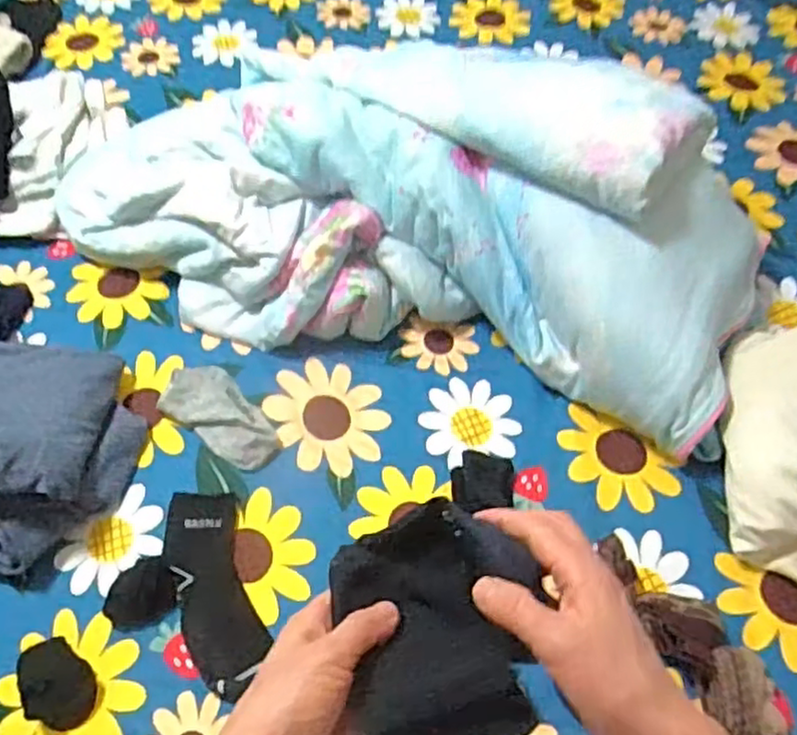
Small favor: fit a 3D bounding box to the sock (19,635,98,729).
[{"bbox_3d":[-0.348,0.322,0.703,0.062,0.032,0.086,-26,60,-16],"label":"sock"}]

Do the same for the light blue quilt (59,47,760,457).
[{"bbox_3d":[-0.001,-0.232,0.925,0.933,0.254,0.463,22,59,13],"label":"light blue quilt"}]

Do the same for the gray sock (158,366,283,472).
[{"bbox_3d":[-0.222,0.063,0.871,0.173,0.034,0.086,36,63,21],"label":"gray sock"}]

